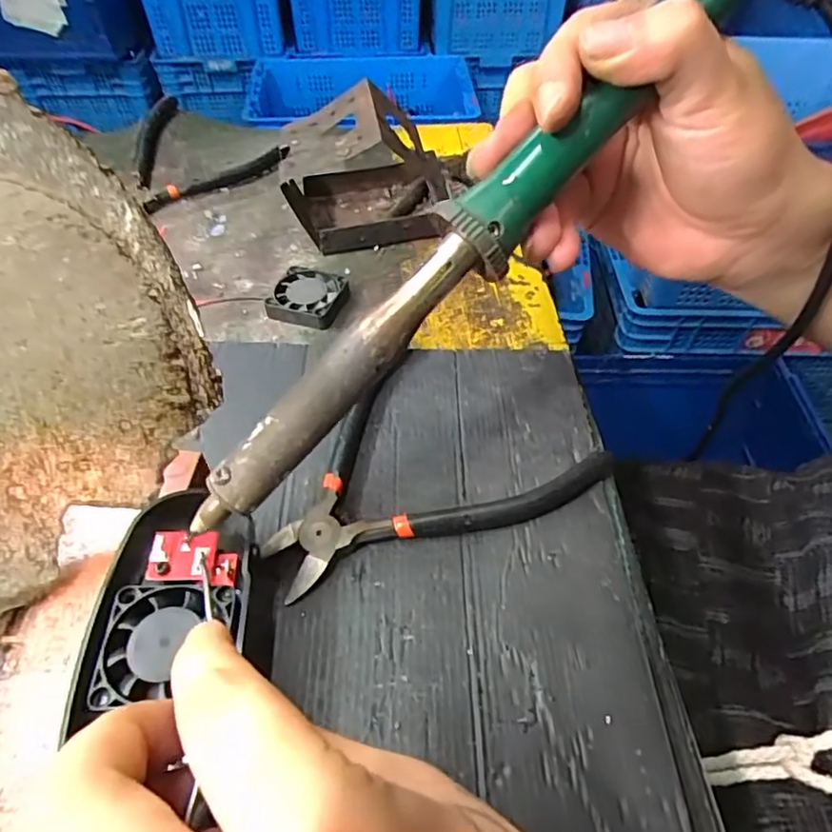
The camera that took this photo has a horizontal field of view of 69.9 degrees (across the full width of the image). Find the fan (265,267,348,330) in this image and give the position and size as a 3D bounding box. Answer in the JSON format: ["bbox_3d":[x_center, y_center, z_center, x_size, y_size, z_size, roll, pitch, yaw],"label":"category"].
[{"bbox_3d":[-0.065,-0.072,0.363,0.043,0.010,0.041,15,52,13],"label":"fan"}]

